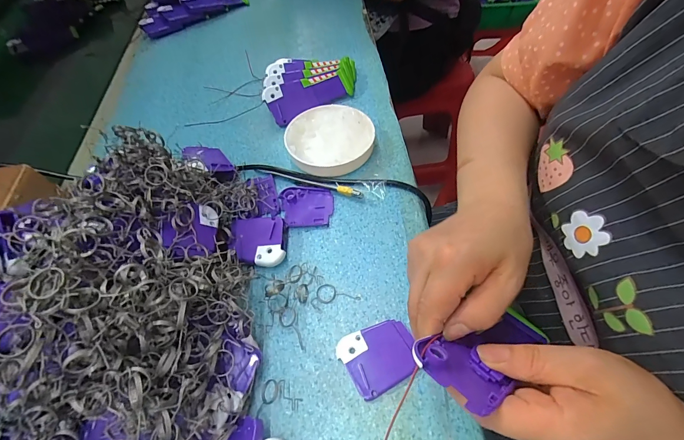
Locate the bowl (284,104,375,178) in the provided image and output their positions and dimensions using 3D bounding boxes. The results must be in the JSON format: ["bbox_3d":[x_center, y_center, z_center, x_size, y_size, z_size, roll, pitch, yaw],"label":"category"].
[{"bbox_3d":[-0.015,-0.098,0.409,0.104,0.029,0.109,-2,56,3],"label":"bowl"}]

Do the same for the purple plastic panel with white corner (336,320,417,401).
[{"bbox_3d":[0.032,0.114,0.282,0.060,0.009,0.051,-26,58,-12],"label":"purple plastic panel with white corner"}]

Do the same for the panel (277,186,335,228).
[{"bbox_3d":[-0.040,-0.016,0.371,0.058,0.008,0.052,-4,56,3],"label":"panel"}]

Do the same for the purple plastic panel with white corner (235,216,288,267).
[{"bbox_3d":[-0.083,0.022,0.343,0.049,0.022,0.057,-7,56,0],"label":"purple plastic panel with white corner"}]

